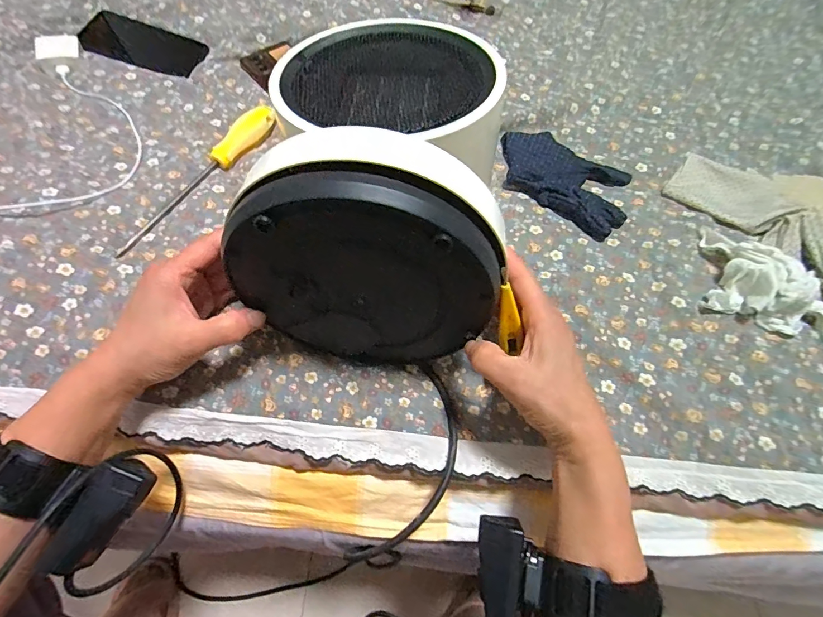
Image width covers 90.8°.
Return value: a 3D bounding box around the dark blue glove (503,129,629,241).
[{"bbox_3d":[0.164,-0.147,0.443,0.152,0.018,0.106,32,63,13],"label":"dark blue glove"}]

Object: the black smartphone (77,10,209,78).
[{"bbox_3d":[-0.363,-0.357,0.548,0.162,0.004,0.080,18,63,-1],"label":"black smartphone"}]

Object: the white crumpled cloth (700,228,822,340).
[{"bbox_3d":[0.331,-0.025,0.366,0.119,0.032,0.086,23,61,9],"label":"white crumpled cloth"}]

